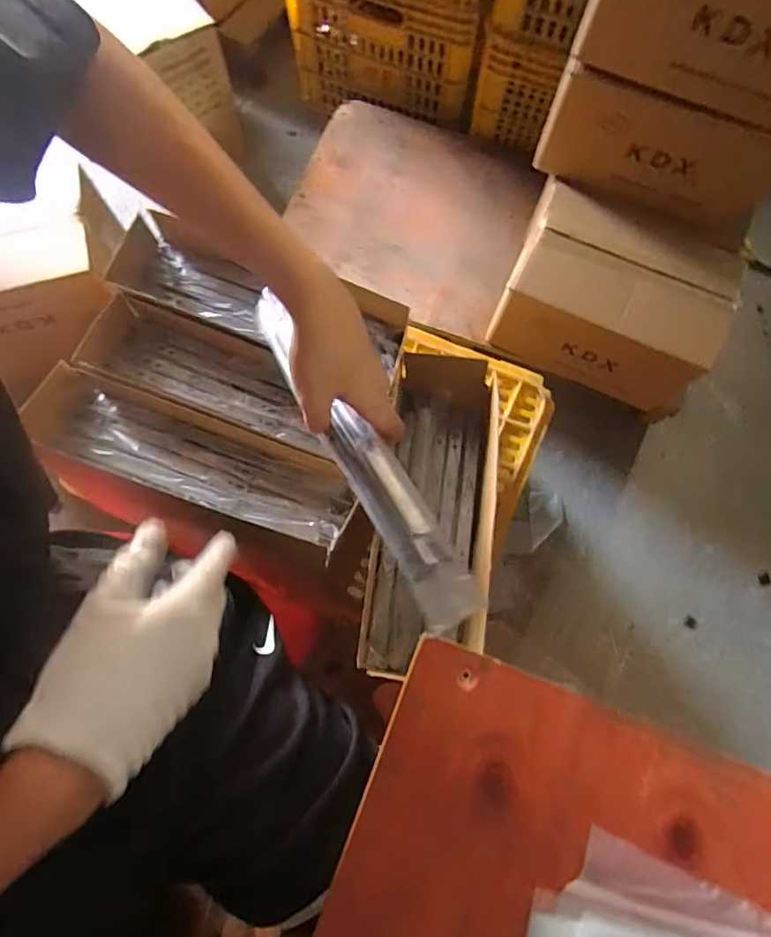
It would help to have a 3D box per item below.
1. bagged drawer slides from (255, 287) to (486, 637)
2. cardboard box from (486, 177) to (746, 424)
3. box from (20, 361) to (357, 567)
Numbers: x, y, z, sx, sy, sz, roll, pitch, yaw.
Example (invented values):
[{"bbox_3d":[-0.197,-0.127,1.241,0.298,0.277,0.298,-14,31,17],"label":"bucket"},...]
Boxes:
[{"bbox_3d":[-0.031,-0.024,0.414,0.040,0.038,0.335,-30,64,-9],"label":"bagged drawer slides"},{"bbox_3d":[0.373,-0.282,0.837,0.321,0.178,0.227,24,76,4],"label":"cardboard box"},{"bbox_3d":[-0.200,-0.008,0.508,0.334,0.075,0.104,21,75,4],"label":"box"}]

